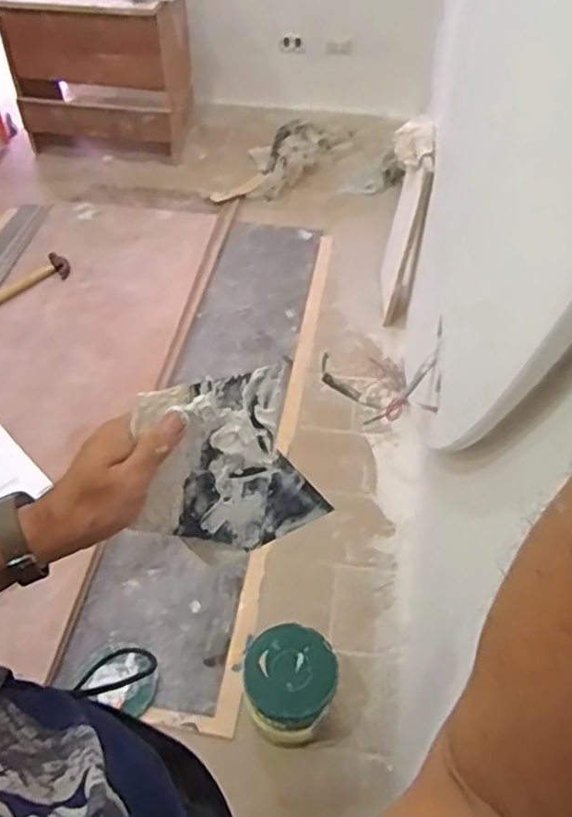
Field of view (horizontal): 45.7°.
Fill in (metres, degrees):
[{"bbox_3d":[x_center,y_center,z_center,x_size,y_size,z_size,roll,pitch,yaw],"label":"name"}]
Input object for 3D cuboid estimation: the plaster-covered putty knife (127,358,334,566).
[{"bbox_3d":[-0.043,0.045,0.485,0.123,0.142,0.010,-20,26,-9],"label":"plaster-covered putty knife"}]

